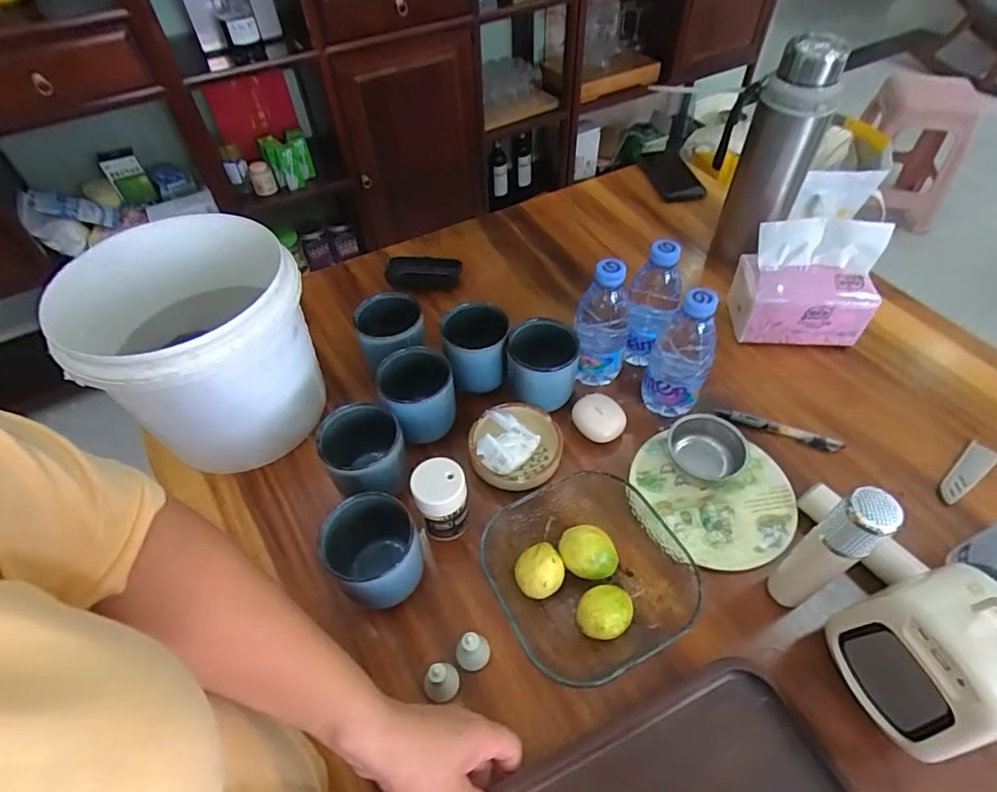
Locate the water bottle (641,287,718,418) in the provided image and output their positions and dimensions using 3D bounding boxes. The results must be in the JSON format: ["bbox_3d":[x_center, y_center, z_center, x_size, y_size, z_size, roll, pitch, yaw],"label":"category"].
[{"bbox_3d":[0.203,-0.050,0.584,0.061,0.163,0.060,15,53,14],"label":"water bottle"}]

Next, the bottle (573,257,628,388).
[{"bbox_3d":[0.120,-0.082,0.609,0.061,0.156,0.048,11,52,11],"label":"bottle"}]

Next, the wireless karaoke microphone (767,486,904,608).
[{"bbox_3d":[0.264,0.131,0.428,0.030,0.168,0.035,-29,55,-20],"label":"wireless karaoke microphone"}]

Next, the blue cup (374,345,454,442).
[{"bbox_3d":[-0.090,0.002,0.595,0.079,0.084,0.077,-1,51,2],"label":"blue cup"}]

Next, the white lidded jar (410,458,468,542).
[{"bbox_3d":[-0.055,0.101,0.514,0.048,0.078,0.048,-1,51,2],"label":"white lidded jar"}]

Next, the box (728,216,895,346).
[{"bbox_3d":[0.383,-0.142,0.648,0.147,0.145,0.080,3,51,5],"label":"box"}]

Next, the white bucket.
[{"bbox_3d":[-0.318,-0.053,0.576,0.208,0.194,0.236,-33,57,-22],"label":"white bucket"}]

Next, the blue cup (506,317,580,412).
[{"bbox_3d":[0.051,-0.029,0.619,0.078,0.085,0.093,7,52,8],"label":"blue cup"}]

